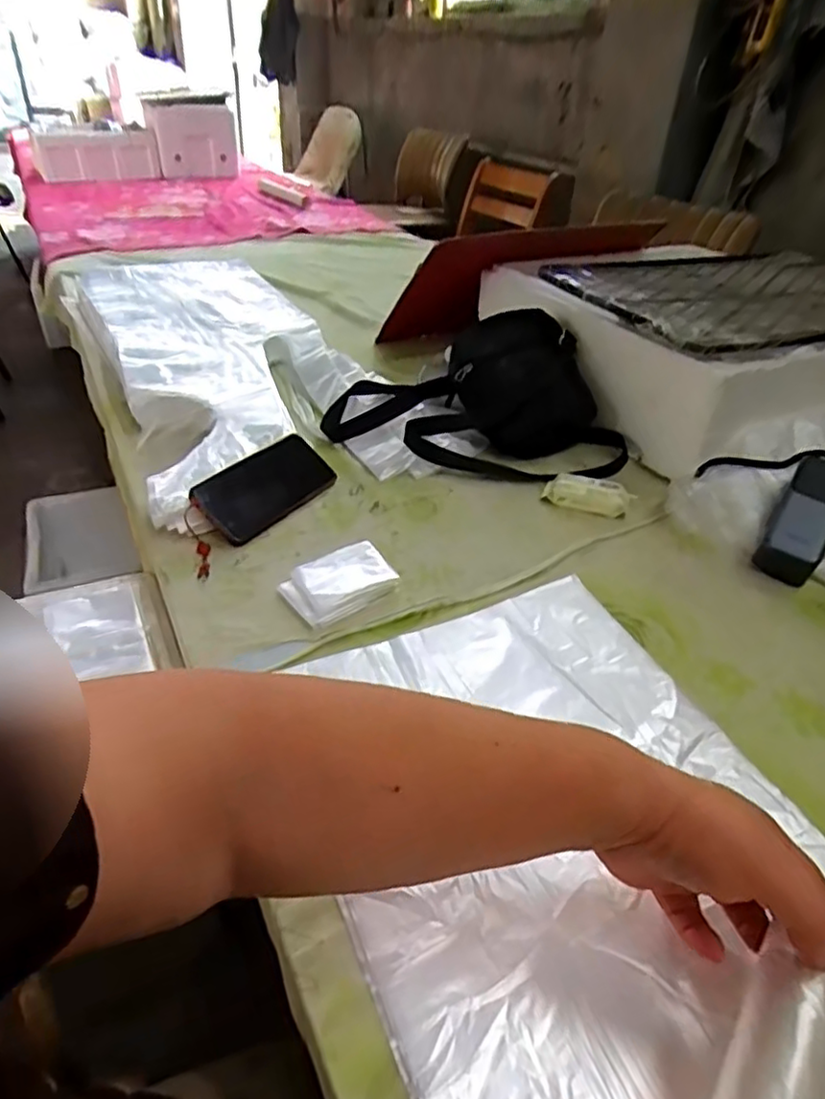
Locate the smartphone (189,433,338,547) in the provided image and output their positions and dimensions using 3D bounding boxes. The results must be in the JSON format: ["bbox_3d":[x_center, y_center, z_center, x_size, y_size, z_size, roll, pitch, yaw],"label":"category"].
[{"bbox_3d":[-0.166,-0.074,0.745,0.086,0.017,0.168,45,53,6],"label":"smartphone"}]

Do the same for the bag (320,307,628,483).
[{"bbox_3d":[0.087,-0.208,0.858,0.385,0.149,0.203,9,37,11],"label":"bag"}]

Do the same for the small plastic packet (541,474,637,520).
[{"bbox_3d":[0.205,-0.064,0.762,0.098,0.023,0.047,17,39,20],"label":"small plastic packet"}]

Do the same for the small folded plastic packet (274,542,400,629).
[{"bbox_3d":[-0.068,0.031,0.621,0.097,0.019,0.074,-21,42,-27],"label":"small folded plastic packet"}]

